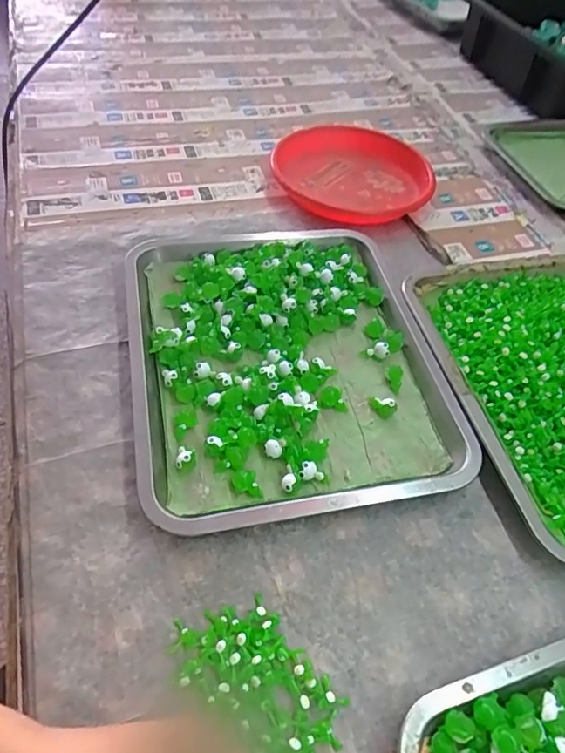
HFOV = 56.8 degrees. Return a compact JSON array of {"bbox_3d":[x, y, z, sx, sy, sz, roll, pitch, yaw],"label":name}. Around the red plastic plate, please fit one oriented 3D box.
[{"bbox_3d":[0.091,-0.269,0.662,0.193,0.019,0.209,2,53,-3],"label":"red plastic plate"}]

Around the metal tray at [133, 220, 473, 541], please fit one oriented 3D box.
[{"bbox_3d":[0.000,-0.028,0.468,0.262,0.022,0.321,-7,54,-10],"label":"metal tray"}]

